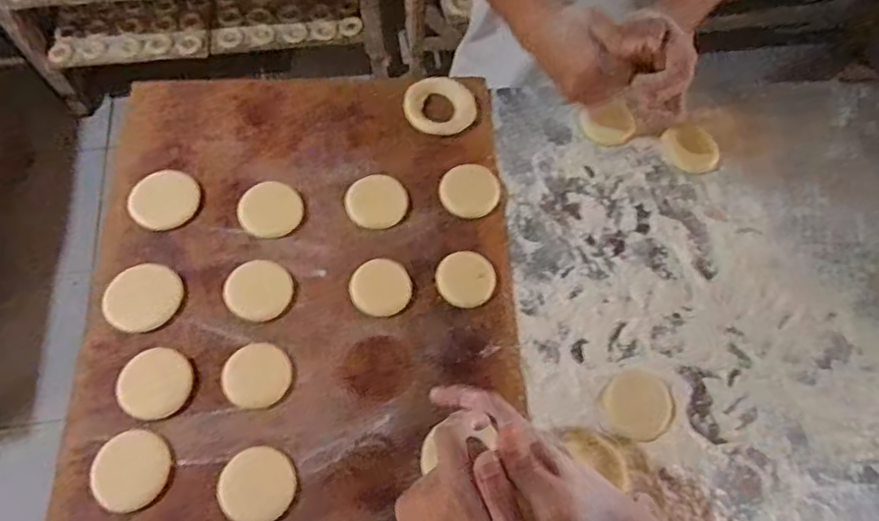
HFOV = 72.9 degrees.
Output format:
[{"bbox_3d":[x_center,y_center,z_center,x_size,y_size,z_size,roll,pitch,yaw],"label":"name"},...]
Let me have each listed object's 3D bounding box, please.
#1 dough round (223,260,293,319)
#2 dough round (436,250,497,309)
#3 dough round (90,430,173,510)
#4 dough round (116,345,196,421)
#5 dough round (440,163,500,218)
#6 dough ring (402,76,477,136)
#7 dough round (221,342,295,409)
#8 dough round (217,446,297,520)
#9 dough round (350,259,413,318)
[{"bbox_3d":[-0.185,0.030,0.611,0.065,0.010,0.066,1,65,-1],"label":"dough round"},{"bbox_3d":[0.028,0.020,0.628,0.060,0.008,0.063,1,65,-1],"label":"dough round"},{"bbox_3d":[-0.276,0.187,0.533,0.068,0.008,0.064,1,65,-1],"label":"dough round"},{"bbox_3d":[-0.271,0.116,0.567,0.067,0.009,0.066,1,65,-1],"label":"dough round"},{"bbox_3d":[0.035,-0.078,0.668,0.065,0.017,0.060,1,65,-1],"label":"dough round"},{"bbox_3d":[0.001,-0.185,0.711,0.085,0.027,0.065,-3,65,-3],"label":"dough ring"},{"bbox_3d":[-0.176,0.111,0.576,0.064,0.007,0.062,1,65,-1],"label":"dough round"},{"bbox_3d":[-0.163,0.201,0.533,0.067,0.004,0.064,1,65,-1],"label":"dough round"},{"bbox_3d":[-0.060,0.028,0.617,0.061,0.011,0.060,1,65,-1],"label":"dough round"}]

